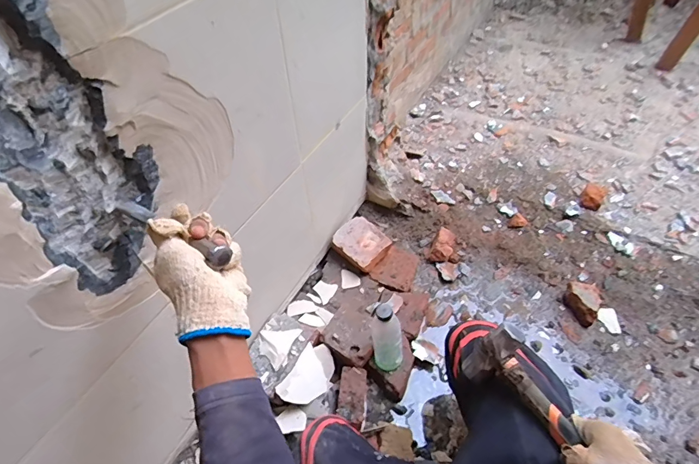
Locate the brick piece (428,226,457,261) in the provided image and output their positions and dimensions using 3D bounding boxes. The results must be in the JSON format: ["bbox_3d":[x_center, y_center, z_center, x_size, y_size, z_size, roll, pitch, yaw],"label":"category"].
[{"bbox_3d":[0.241,0.032,1.055,0.056,0.052,0.083,19,53,16],"label":"brick piece"}]

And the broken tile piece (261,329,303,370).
[{"bbox_3d":[-0.149,0.223,0.831,0.069,0.008,0.083,21,53,18],"label":"broken tile piece"}]

